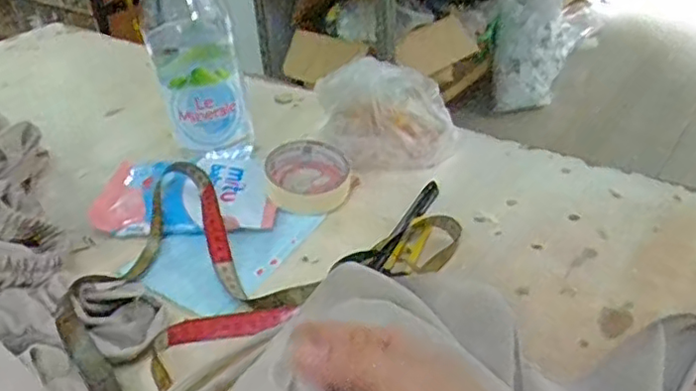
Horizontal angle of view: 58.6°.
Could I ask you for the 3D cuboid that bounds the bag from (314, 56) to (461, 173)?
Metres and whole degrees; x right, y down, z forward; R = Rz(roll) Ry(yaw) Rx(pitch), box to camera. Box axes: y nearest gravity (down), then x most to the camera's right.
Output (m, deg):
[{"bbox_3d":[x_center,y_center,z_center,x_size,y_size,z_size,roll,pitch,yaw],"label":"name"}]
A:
[{"bbox_3d":[0.041,-0.080,0.630,0.140,0.108,0.071,-5,34,-1],"label":"bag"}]

